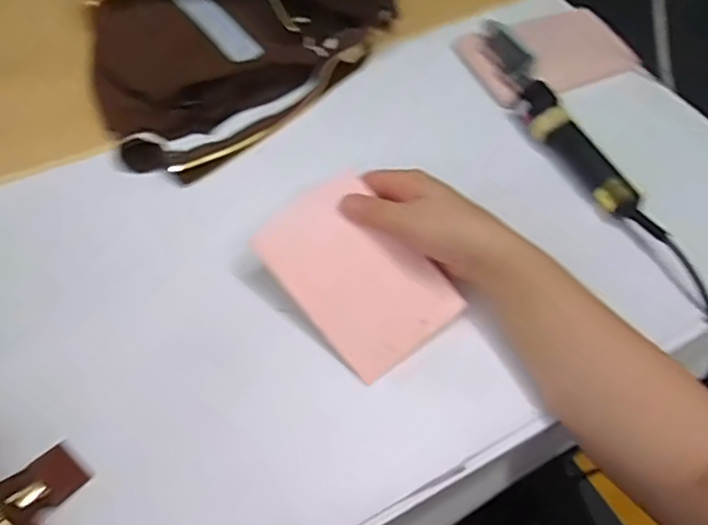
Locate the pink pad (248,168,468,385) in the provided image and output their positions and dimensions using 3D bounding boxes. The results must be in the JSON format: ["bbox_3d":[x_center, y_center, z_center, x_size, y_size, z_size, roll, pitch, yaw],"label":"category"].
[{"bbox_3d":[0.002,0.008,0.472,0.100,0.006,0.149,-39,84,-9],"label":"pink pad"}]

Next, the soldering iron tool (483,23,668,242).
[{"bbox_3d":[0.194,-0.134,0.580,0.040,0.029,0.288,-18,58,-14],"label":"soldering iron tool"}]

